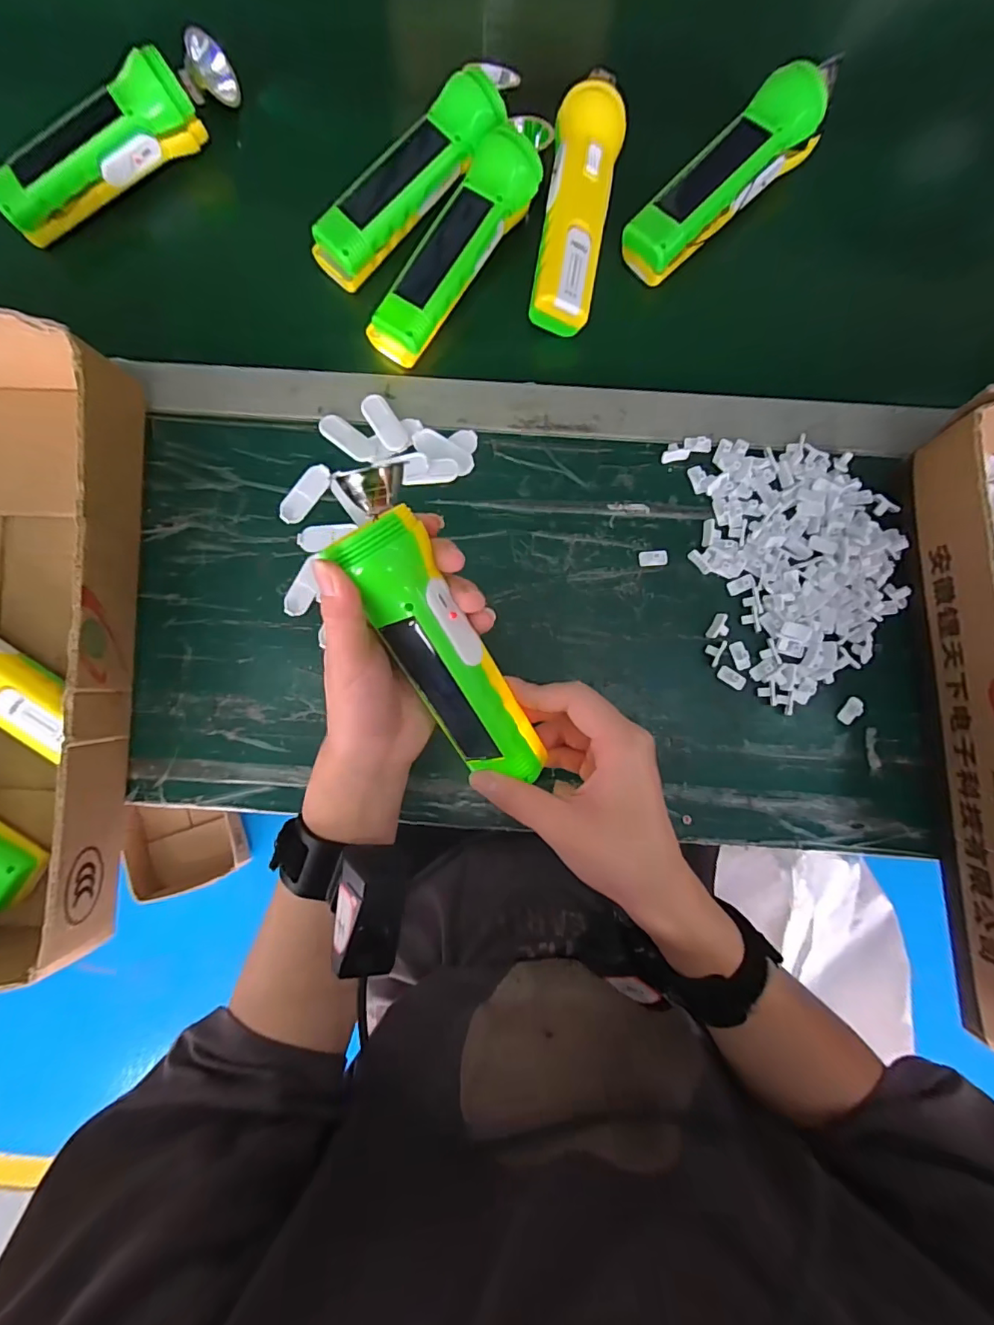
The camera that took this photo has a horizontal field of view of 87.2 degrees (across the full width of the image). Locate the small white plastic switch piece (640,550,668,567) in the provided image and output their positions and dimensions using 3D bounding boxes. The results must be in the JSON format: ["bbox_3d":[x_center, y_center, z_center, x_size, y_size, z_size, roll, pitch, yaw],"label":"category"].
[{"bbox_3d":[0.118,-0.078,0.392,0.020,0.008,0.011,-1,85,-1],"label":"small white plastic switch piece"}]

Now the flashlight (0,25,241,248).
[{"bbox_3d":[-0.289,-0.404,0.404,0.213,0.054,0.054,-41,86,-4],"label":"flashlight"}]

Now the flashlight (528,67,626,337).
[{"bbox_3d":[0.060,-0.343,0.392,0.047,0.037,0.178,11,85,1],"label":"flashlight"}]

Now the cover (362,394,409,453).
[{"bbox_3d":[-0.086,-0.183,0.398,0.020,0.004,0.048,-34,86,-3],"label":"cover"}]

